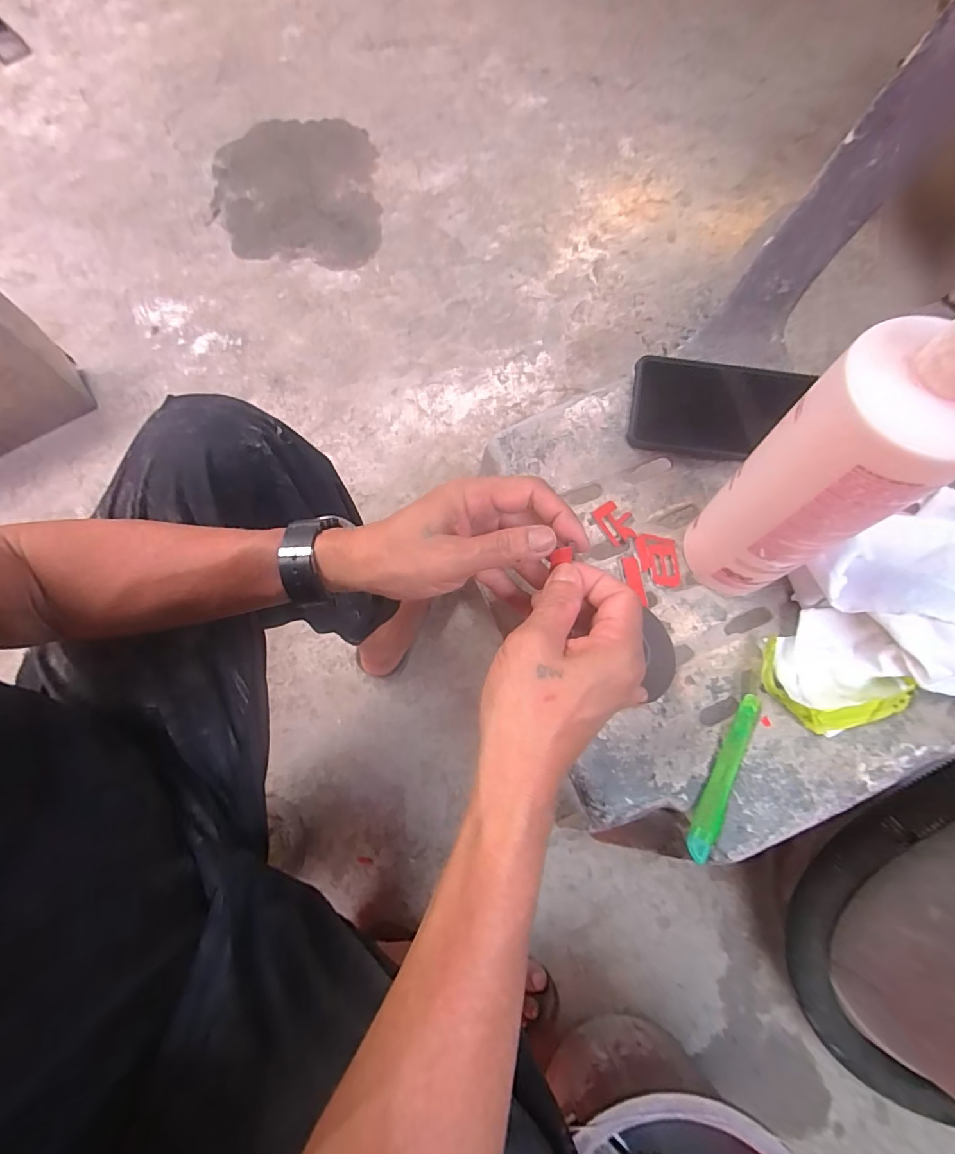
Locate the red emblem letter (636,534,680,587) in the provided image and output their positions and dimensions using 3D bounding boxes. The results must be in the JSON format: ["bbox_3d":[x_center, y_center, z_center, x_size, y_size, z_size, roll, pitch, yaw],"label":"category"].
[{"bbox_3d":[0.155,-0.014,0.422,0.034,0.004,0.046,-3,72,0],"label":"red emblem letter"}]

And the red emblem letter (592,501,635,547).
[{"bbox_3d":[0.121,-0.047,0.427,0.029,0.005,0.038,-32,83,-8],"label":"red emblem letter"}]

